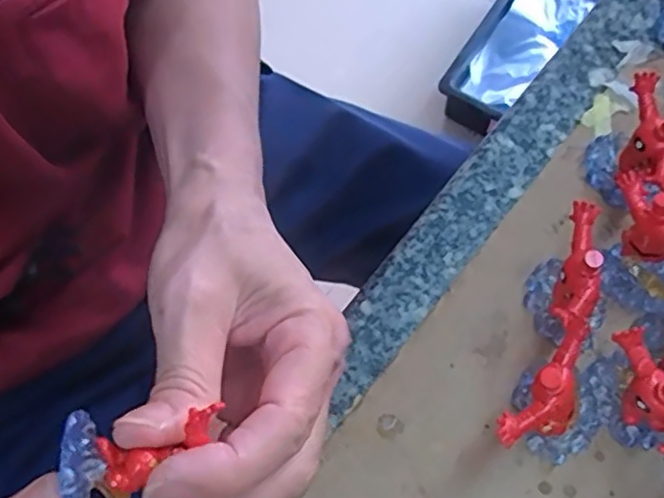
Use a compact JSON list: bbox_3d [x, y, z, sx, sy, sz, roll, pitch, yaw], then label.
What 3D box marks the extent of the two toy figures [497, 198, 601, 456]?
[{"bbox_3d":[0.085,0.033,0.252,0.023,0.051,0.090,22,68,9],"label":"two toy figures"}]

